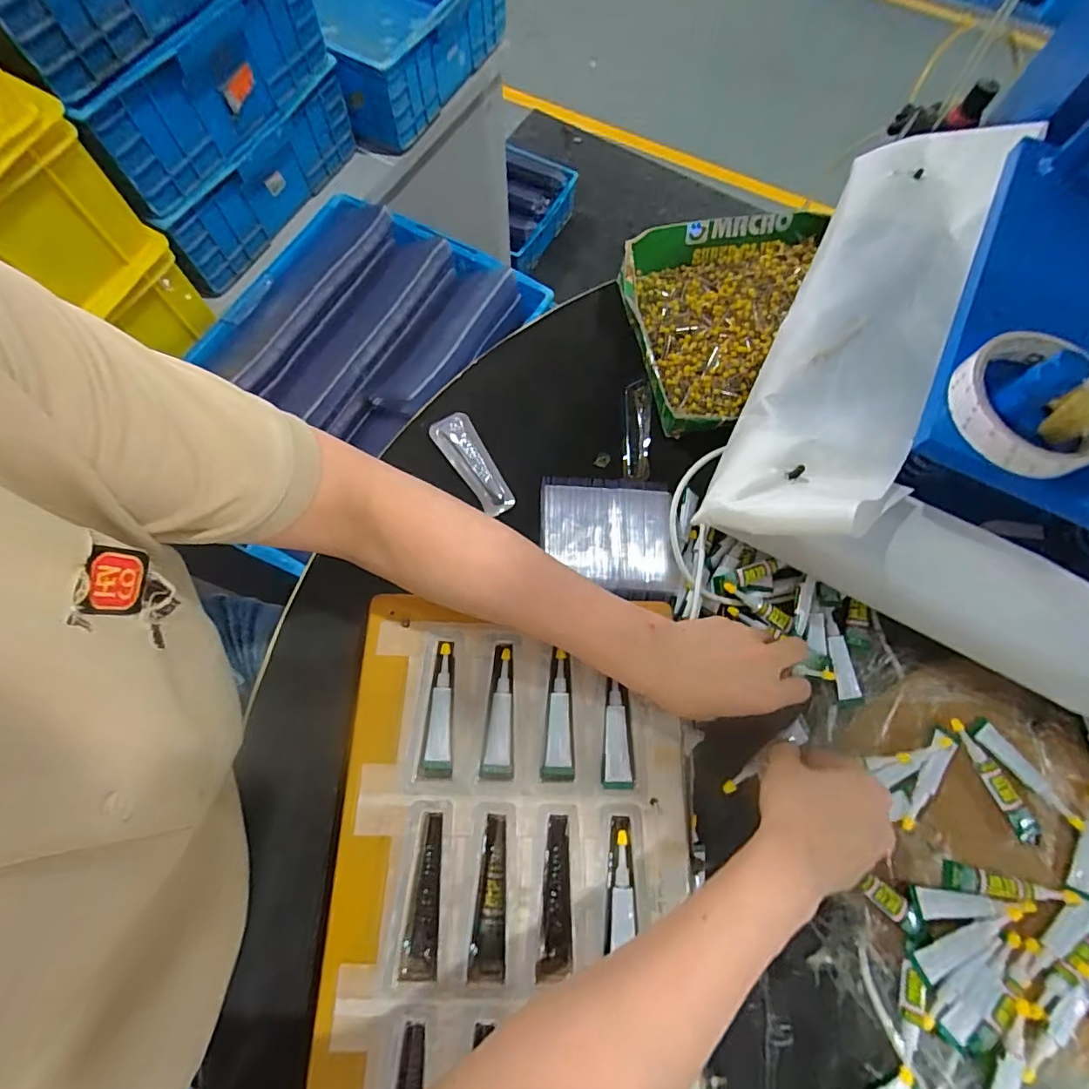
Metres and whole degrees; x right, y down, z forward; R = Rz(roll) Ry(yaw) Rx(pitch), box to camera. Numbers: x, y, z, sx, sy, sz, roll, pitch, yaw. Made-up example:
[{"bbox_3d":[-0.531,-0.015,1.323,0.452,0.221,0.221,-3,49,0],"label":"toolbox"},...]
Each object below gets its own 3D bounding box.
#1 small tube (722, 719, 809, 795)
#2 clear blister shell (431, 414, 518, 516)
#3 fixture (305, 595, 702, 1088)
[{"bbox_3d":[0.164,0.158,0.380,0.079,0.005,0.015,-30,74,-14],"label":"small tube"},{"bbox_3d":[-0.059,-0.070,0.442,0.034,0.021,0.102,-33,76,-12],"label":"clear blister shell"},{"bbox_3d":[-0.021,0.220,0.334,0.226,0.034,0.369,2,72,-2],"label":"fixture"}]

